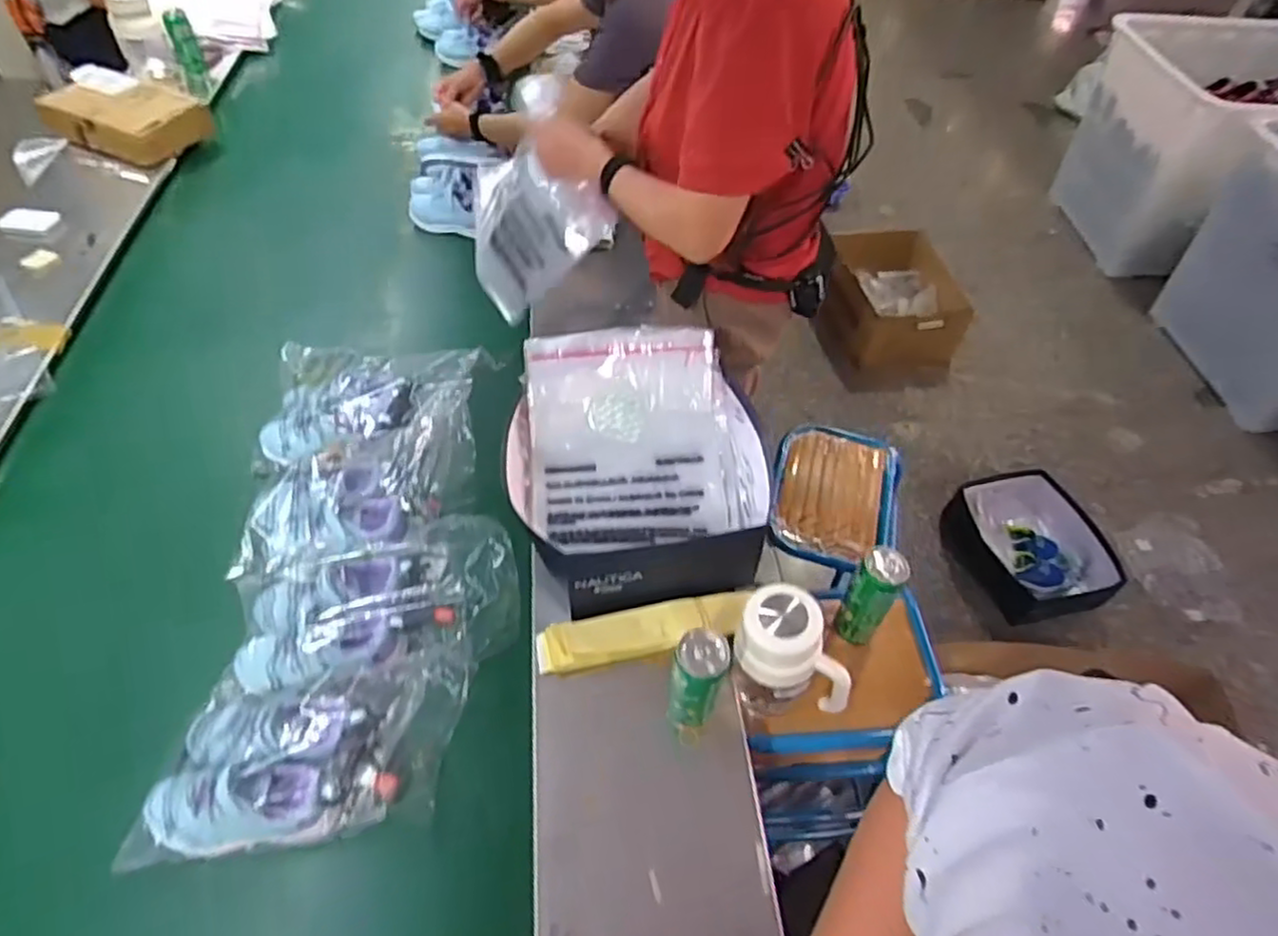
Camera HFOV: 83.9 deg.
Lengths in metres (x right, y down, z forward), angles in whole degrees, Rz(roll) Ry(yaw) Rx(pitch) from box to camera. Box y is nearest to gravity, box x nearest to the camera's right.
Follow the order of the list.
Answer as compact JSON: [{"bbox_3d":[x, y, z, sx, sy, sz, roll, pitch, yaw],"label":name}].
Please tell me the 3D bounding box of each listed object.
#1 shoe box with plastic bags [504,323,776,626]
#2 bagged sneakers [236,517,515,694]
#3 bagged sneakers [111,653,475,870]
[{"bbox_3d":[-0.002,-0.010,0.972,0.343,0.133,0.369,-6,52,-8],"label":"shoe box with plastic bags"},{"bbox_3d":[-0.320,0.152,0.882,0.324,0.104,0.193,-10,53,-11],"label":"bagged sneakers"},{"bbox_3d":[-0.359,0.307,0.782,0.335,0.079,0.194,-4,52,-6],"label":"bagged sneakers"}]

